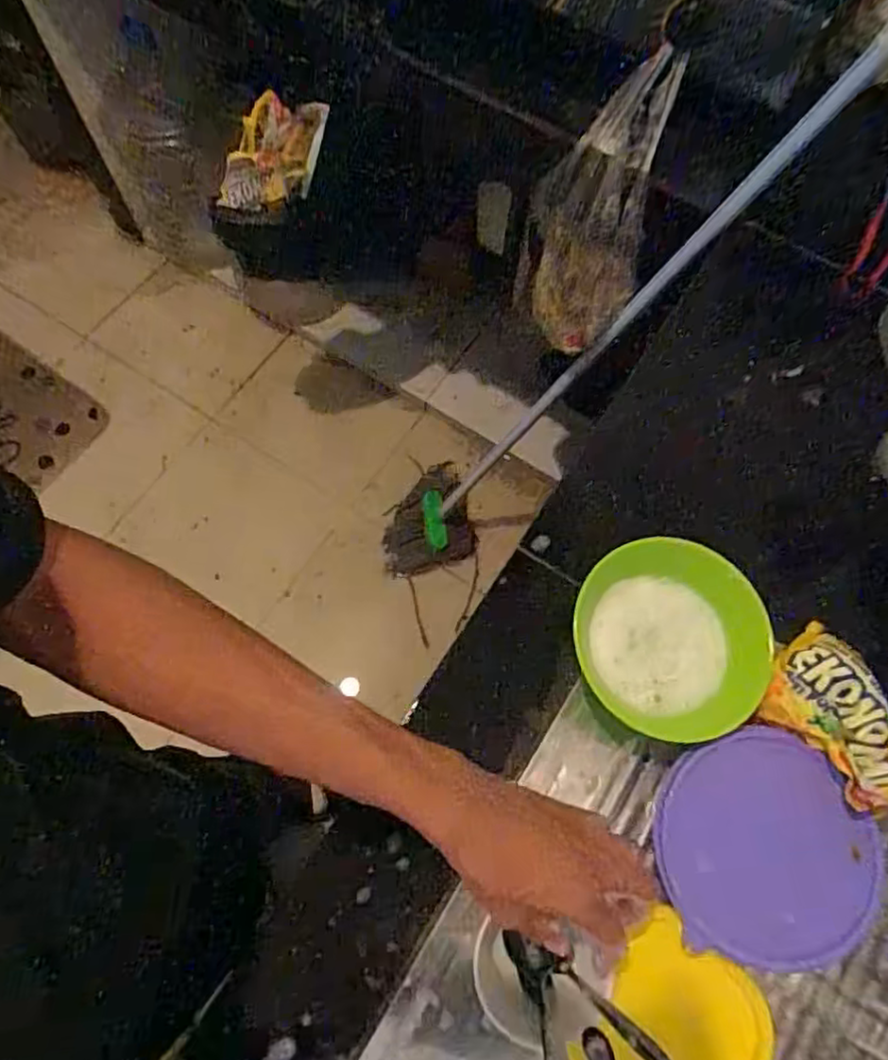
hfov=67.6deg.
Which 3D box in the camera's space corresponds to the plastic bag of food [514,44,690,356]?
[{"bbox_3d":[0.182,-0.384,0.804,0.154,0.333,0.073,30,48,10],"label":"plastic bag of food"}]

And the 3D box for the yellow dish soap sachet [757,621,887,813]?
[{"bbox_3d":[0.307,0.153,0.512,0.114,0.048,0.144,-16,60,-34],"label":"yellow dish soap sachet"}]

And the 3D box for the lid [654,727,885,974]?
[{"bbox_3d":[0.232,0.231,0.487,0.144,0.010,0.148,-5,70,15],"label":"lid"}]

